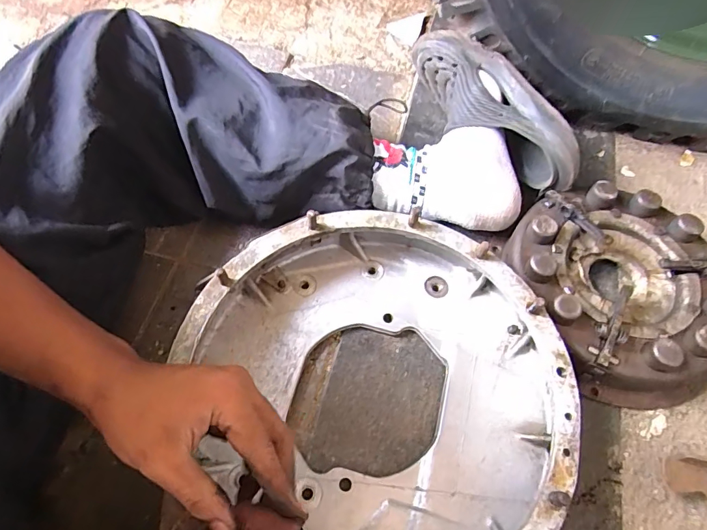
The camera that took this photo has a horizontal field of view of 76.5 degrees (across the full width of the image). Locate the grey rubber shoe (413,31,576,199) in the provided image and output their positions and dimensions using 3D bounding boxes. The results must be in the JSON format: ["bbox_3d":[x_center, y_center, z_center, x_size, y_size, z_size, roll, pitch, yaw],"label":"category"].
[{"bbox_3d":[0.158,-0.178,0.566,0.087,0.117,0.264,-32,67,-17],"label":"grey rubber shoe"}]

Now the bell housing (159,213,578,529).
[{"bbox_3d":[0.021,0.114,0.418,0.326,0.078,0.343,1,61,-1],"label":"bell housing"}]

